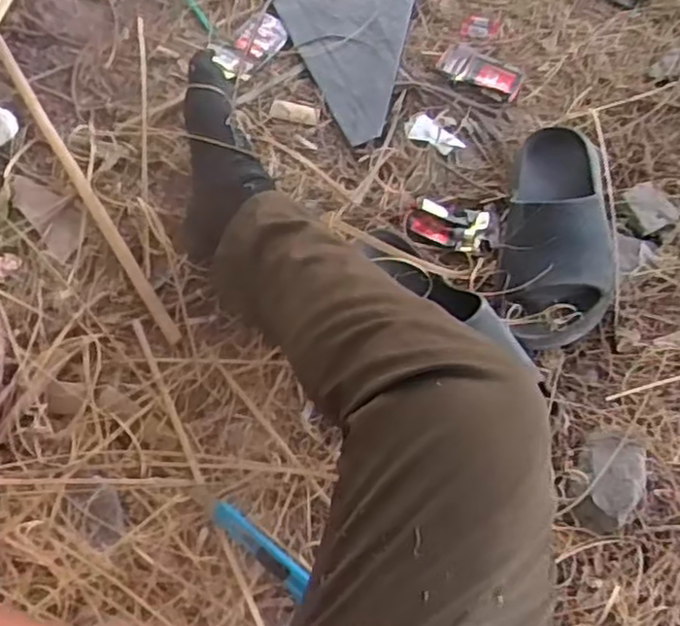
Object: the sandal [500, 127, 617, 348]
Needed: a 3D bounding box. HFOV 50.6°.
[{"bbox_3d":[0.245,-0.098,0.807,0.125,0.097,0.276,5,68,-5],"label":"sandal"}]

